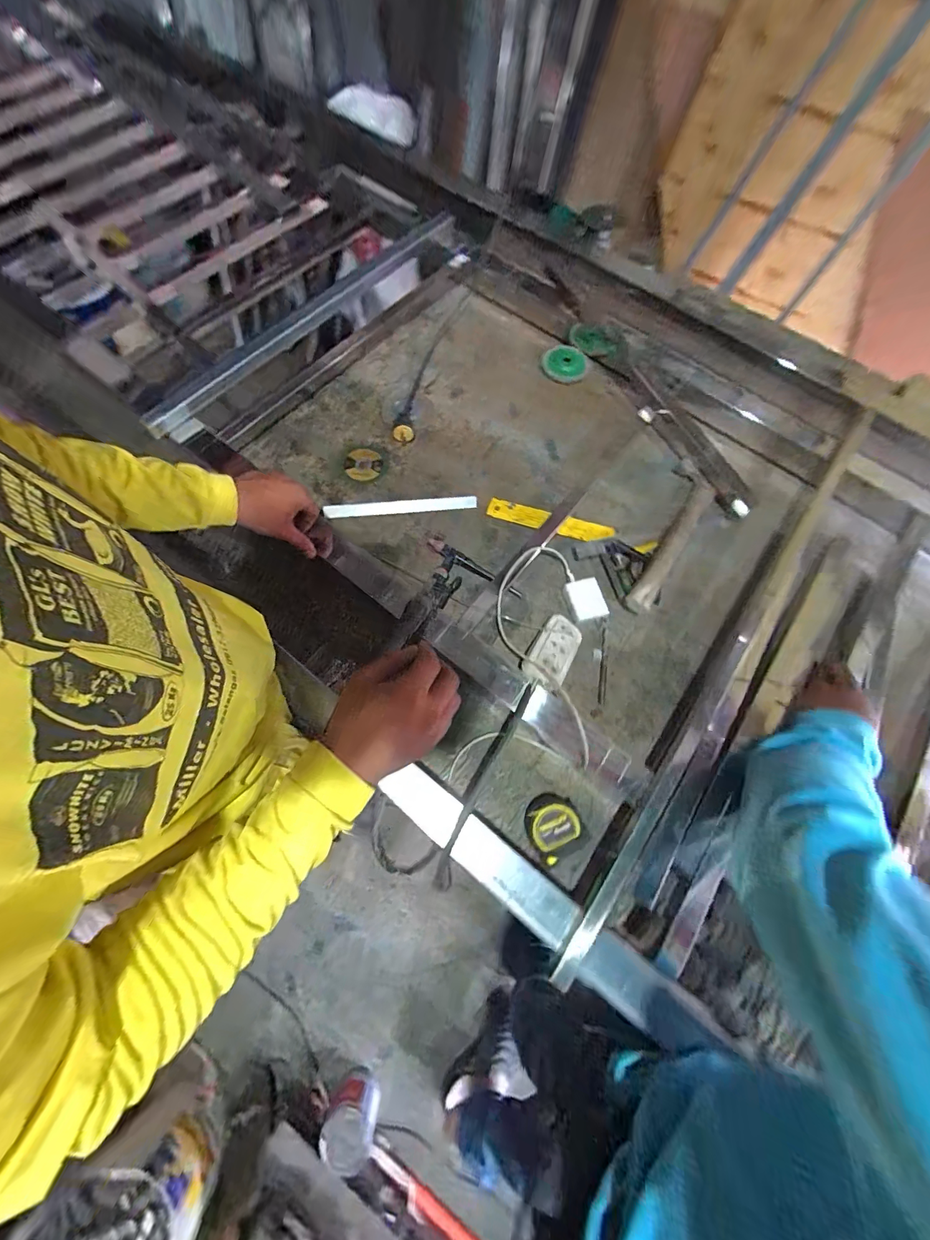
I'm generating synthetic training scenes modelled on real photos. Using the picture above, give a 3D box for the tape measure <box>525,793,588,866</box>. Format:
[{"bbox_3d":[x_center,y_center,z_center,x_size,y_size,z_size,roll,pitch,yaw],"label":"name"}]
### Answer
[{"bbox_3d":[0.114,0.259,0.508,0.073,0.043,0.072,-25,71,-11],"label":"tape measure"}]

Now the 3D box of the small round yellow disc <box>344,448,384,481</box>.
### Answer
[{"bbox_3d":[-0.179,-0.275,0.711,0.065,0.006,0.067,1,68,-2],"label":"small round yellow disc"}]

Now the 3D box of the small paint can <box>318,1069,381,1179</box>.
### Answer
[{"bbox_3d":[-0.257,1.131,0.912,0.110,0.118,0.108,1,68,-2],"label":"small paint can"}]

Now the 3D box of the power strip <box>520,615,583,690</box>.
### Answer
[{"bbox_3d":[0.127,0.042,0.566,0.058,0.024,0.120,33,52,11],"label":"power strip"}]

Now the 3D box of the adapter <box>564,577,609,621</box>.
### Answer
[{"bbox_3d":[0.185,-0.033,0.618,0.053,0.021,0.062,-16,70,-8],"label":"adapter"}]

